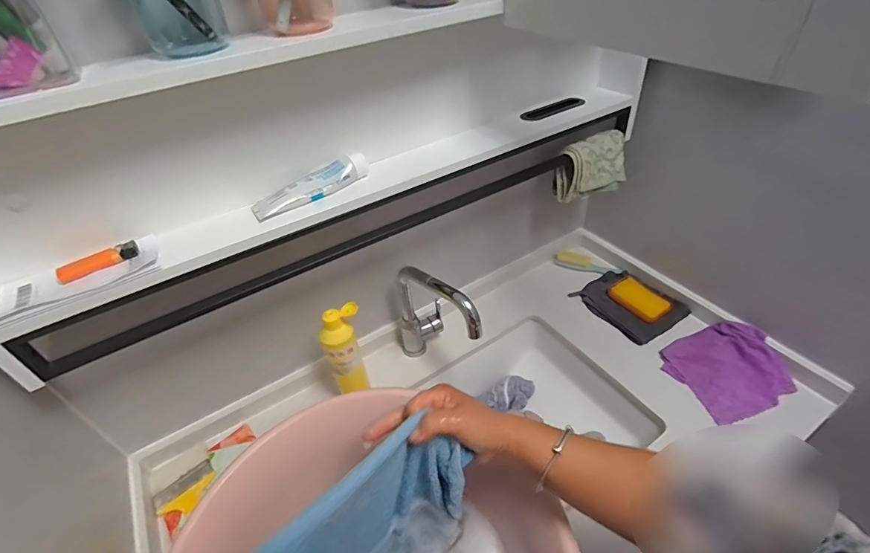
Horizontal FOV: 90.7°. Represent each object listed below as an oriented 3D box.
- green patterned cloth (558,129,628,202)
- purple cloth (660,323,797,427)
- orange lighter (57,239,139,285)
[{"bbox_3d":[0.301,-0.204,0.811,0.132,0.100,0.064,-21,44,-17],"label":"green patterned cloth"},{"bbox_3d":[0.519,0.160,0.767,0.164,0.026,0.167,-30,46,-4],"label":"purple cloth"},{"bbox_3d":[-0.387,-0.019,0.494,0.081,0.012,0.022,-35,49,-29],"label":"orange lighter"}]

